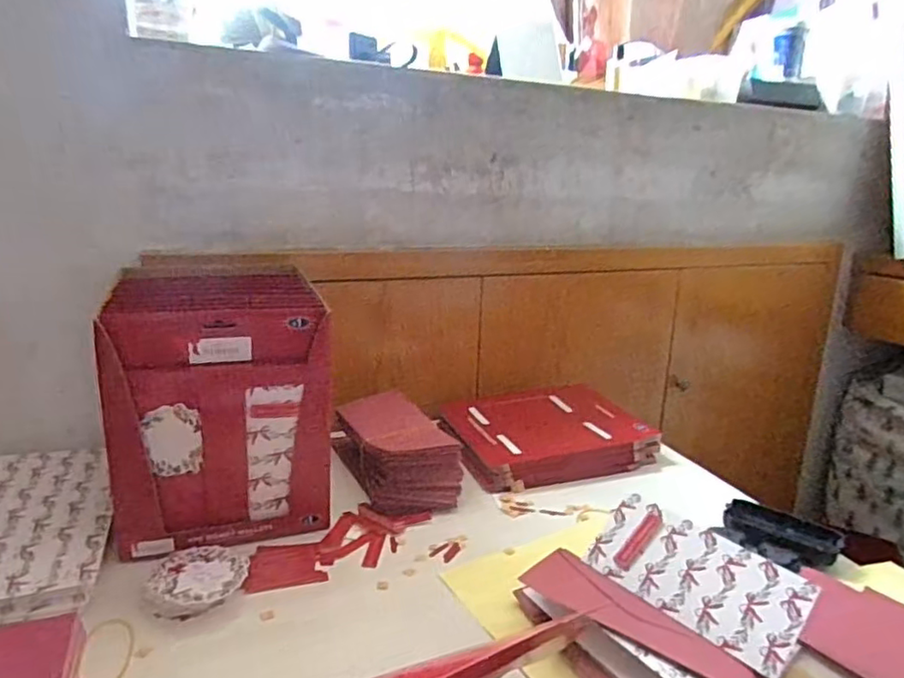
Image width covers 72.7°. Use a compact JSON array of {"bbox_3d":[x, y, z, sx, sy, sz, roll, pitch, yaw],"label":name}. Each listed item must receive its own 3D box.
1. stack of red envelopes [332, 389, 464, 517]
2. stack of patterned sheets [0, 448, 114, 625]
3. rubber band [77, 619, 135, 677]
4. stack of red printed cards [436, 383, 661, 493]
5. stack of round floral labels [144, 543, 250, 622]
[{"bbox_3d":[-0.072,0.141,0.770,0.098,0.070,0.195,-6,17,-28],"label":"stack of red envelopes"},{"bbox_3d":[-0.437,0.186,0.612,0.176,0.035,0.271,-4,16,-22],"label":"stack of patterned sheets"},{"bbox_3d":[-0.272,0.247,0.484,0.036,0.004,0.072,4,19,-21],"label":"rubber band"},{"bbox_3d":[0.125,0.131,0.885,0.274,0.046,0.225,-4,16,-21],"label":"stack of red printed cards"},{"bbox_3d":[-0.224,0.216,0.547,0.078,0.030,0.079,-2,16,-15],"label":"stack of round floral labels"}]

